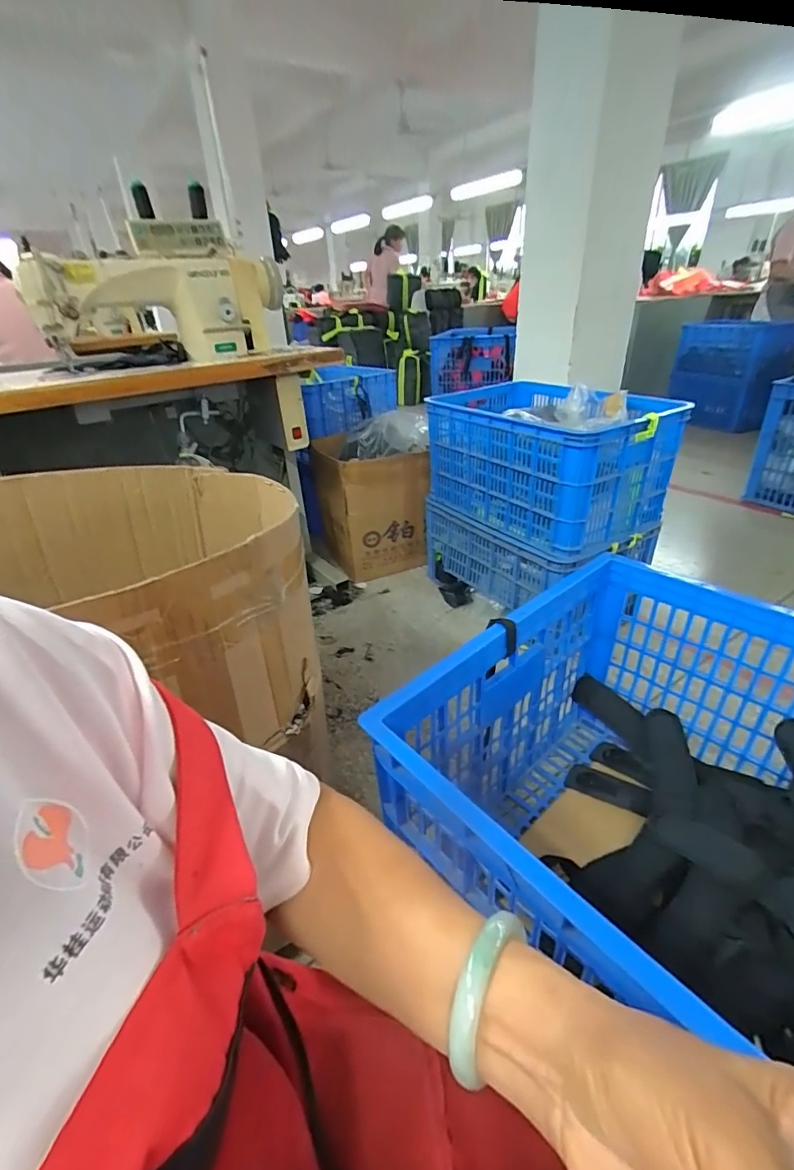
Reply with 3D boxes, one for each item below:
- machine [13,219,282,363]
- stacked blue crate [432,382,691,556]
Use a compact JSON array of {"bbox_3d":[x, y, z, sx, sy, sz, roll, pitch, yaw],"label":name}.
[{"bbox_3d":[-0.590,-0.742,1.232,0.585,0.281,0.244,-18,34,-22],"label":"machine"},{"bbox_3d":[0.401,-0.363,1.371,0.399,0.313,0.610,-19,34,-23],"label":"stacked blue crate"}]

